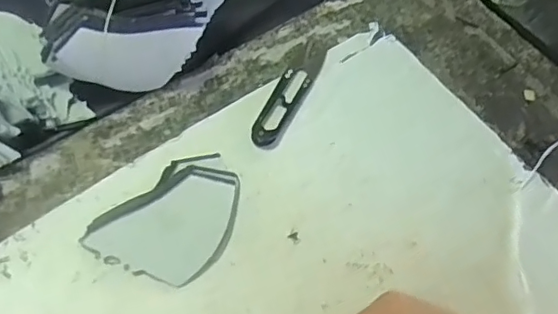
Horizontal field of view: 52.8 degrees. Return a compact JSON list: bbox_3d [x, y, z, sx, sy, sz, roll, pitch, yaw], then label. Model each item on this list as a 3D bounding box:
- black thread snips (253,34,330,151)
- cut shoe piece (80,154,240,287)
[{"bbox_3d":[0.009,-0.051,0.413,0.022,0.007,0.108,26,63,8],"label":"black thread snips"},{"bbox_3d":[-0.064,0.039,0.355,0.067,0.017,0.096,42,66,16],"label":"cut shoe piece"}]

